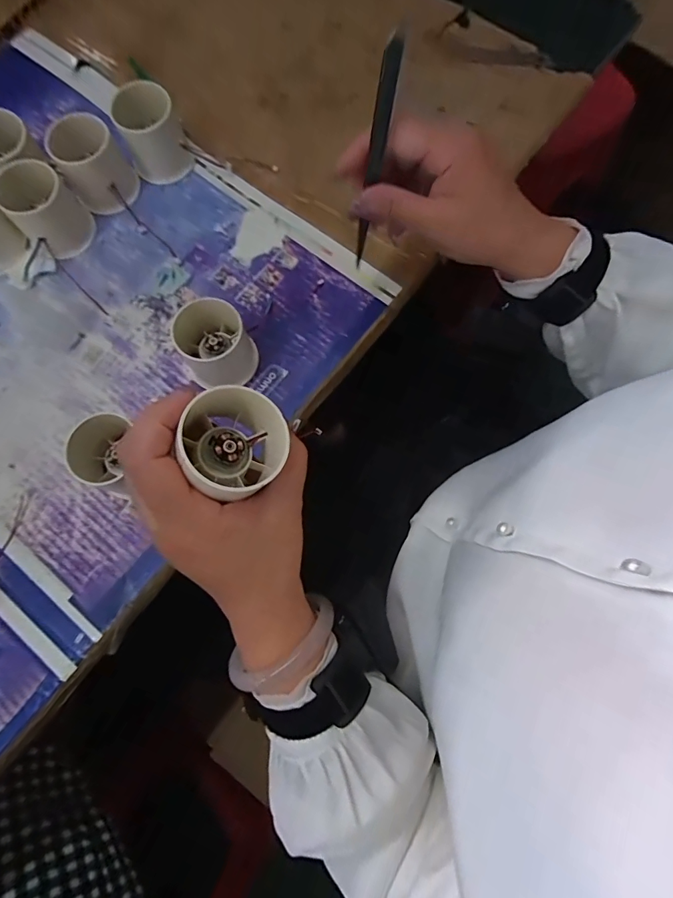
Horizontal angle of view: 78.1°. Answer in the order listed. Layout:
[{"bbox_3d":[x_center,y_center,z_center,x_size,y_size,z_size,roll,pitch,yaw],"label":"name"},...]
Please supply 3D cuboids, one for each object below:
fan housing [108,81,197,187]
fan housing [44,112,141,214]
[{"bbox_3d":[-0.160,-0.273,0.361,0.050,0.049,0.047,-26,79,-6],"label":"fan housing"},{"bbox_3d":[-0.202,-0.236,0.353,0.055,0.050,0.049,-36,80,-8],"label":"fan housing"}]

